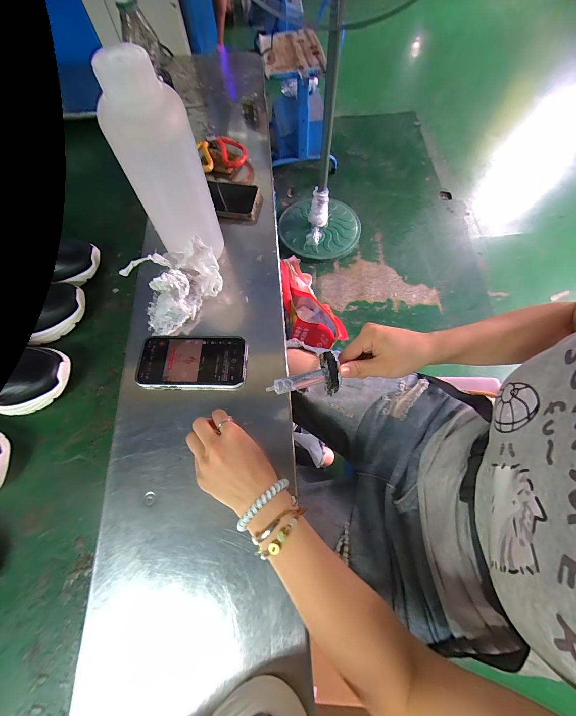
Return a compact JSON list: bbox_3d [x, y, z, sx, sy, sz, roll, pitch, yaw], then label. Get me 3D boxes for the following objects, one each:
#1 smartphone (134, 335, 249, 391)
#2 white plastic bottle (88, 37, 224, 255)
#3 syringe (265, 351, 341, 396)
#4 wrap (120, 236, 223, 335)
[{"bbox_3d":[-0.133,0.006,0.415,0.148,0.014,0.078,0,67,2],"label":"smartphone"},{"bbox_3d":[-0.146,-0.222,0.375,0.071,0.247,0.077,22,69,10],"label":"white plastic bottle"},{"bbox_3d":[0.018,0.025,0.331,0.081,0.021,0.045,-15,67,-4],"label":"syringe"},{"bbox_3d":[-0.159,-0.107,0.421,0.127,0.068,0.082,-33,70,-12],"label":"wrap"}]

